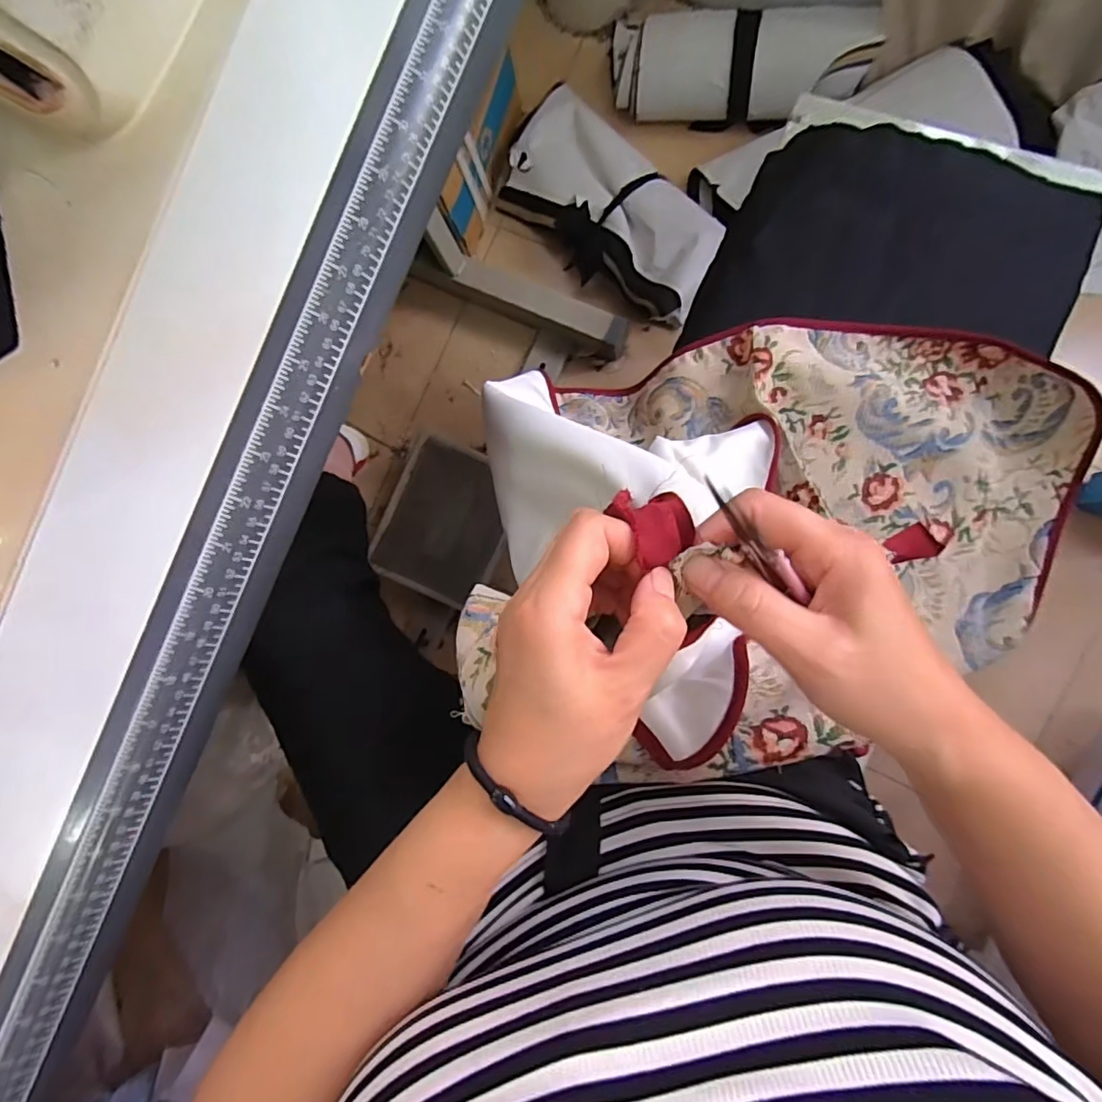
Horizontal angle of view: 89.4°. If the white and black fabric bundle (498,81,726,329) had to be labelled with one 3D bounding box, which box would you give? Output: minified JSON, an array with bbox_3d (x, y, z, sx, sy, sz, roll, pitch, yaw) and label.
[{"bbox_3d":[0.097,-0.554,0.912,0.189,0.080,0.423,-45,85,5],"label":"white and black fabric bundle"}]

